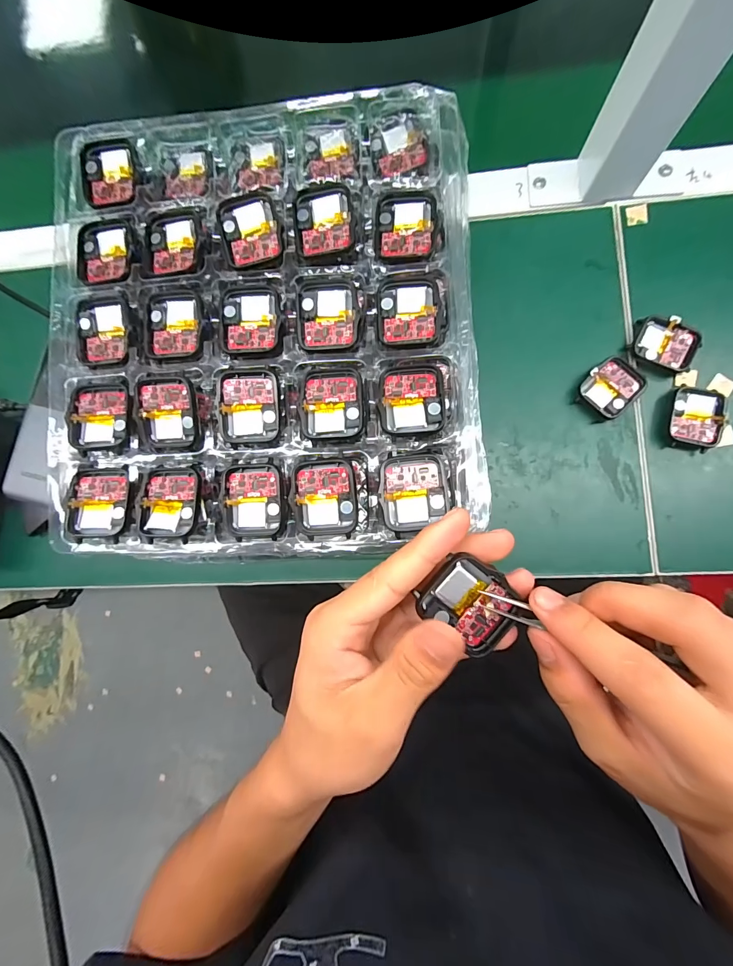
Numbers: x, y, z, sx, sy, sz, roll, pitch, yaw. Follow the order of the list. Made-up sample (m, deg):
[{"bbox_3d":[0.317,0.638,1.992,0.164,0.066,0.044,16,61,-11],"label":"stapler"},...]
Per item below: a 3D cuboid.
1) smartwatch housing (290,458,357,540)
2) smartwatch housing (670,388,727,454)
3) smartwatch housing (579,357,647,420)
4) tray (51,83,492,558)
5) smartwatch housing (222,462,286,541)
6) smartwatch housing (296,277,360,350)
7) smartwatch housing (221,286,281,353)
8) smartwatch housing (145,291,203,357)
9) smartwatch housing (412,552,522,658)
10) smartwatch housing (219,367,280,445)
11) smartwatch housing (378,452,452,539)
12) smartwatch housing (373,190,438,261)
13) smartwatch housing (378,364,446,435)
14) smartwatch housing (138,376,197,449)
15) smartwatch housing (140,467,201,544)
[{"bbox_3d":[-0.024,0.009,0.218,0.037,0.009,0.045,-2,84,6],"label":"smartwatch housing"},{"bbox_3d":[0.247,-0.048,0.282,0.036,0.010,0.046,6,87,7],"label":"smartwatch housing"},{"bbox_3d":[0.188,-0.074,0.289,0.042,0.010,0.038,-45,83,2],"label":"smartwatch housing"},{"bbox_3d":[-0.066,-0.100,0.247,0.271,0.041,0.284,-2,86,6],"label":"tray"},{"bbox_3d":[-0.068,0.011,0.229,0.039,0.008,0.046,-4,84,6],"label":"smartwatch housing"},{"bbox_3d":[-0.024,-0.104,0.229,0.038,0.005,0.042,-2,84,6],"label":"smartwatch housing"},{"bbox_3d":[-0.072,-0.103,0.234,0.038,0.005,0.044,-1,84,6],"label":"smartwatch housing"},{"bbox_3d":[-0.122,-0.101,0.238,0.037,0.004,0.042,0,84,6],"label":"smartwatch housing"},{"bbox_3d":[0.048,0.055,0.173,0.044,0.011,0.037,34,90,7],"label":"smartwatch housing"},{"bbox_3d":[-0.071,-0.048,0.226,0.036,0.008,0.044,-1,84,6],"label":"smartwatch housing"},{"bbox_3d":[0.028,0.005,0.214,0.039,0.005,0.045,-2,84,6],"label":"smartwatch housing"},{"bbox_3d":[0.024,-0.160,0.232,0.037,0.004,0.045,-1,84,6],"label":"smartwatch housing"},{"bbox_3d":[0.027,-0.050,0.221,0.038,0.005,0.042,-1,84,6],"label":"smartwatch housing"},{"bbox_3d":[-0.123,-0.044,0.236,0.034,0.015,0.042,1,84,6],"label":"smartwatch housing"},{"bbox_3d":[-0.121,0.012,0.232,0.036,0.007,0.045,0,84,6],"label":"smartwatch housing"}]

